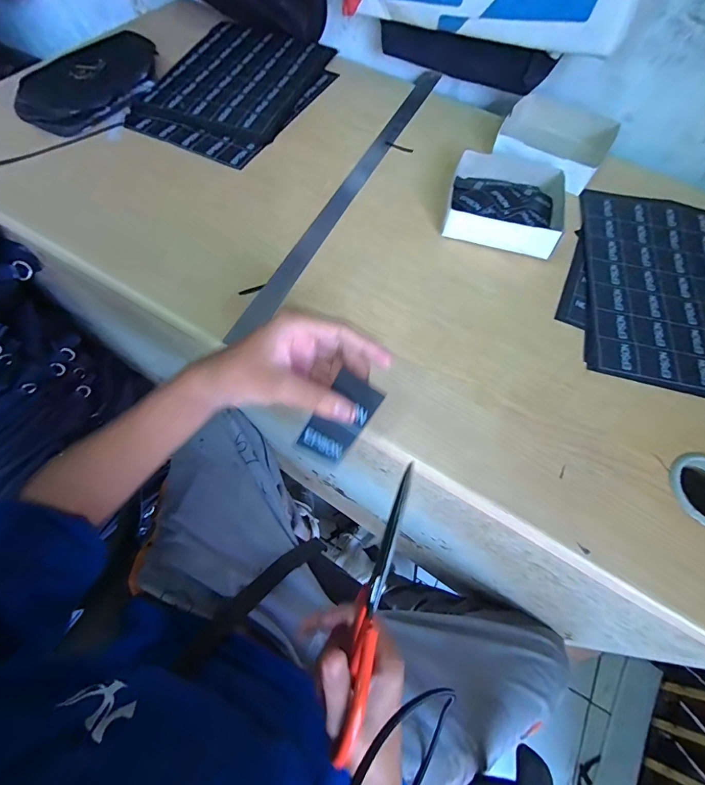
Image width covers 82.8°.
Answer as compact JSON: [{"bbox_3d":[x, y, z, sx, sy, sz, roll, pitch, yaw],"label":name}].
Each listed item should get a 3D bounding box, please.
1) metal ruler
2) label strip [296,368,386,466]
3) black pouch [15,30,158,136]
[{"bbox_3d":[0.009,-0.295,0.545,0.031,0.008,0.606,23,64,9],"label":"metal ruler"},{"bbox_3d":[-0.010,0.022,0.304,0.037,0.072,0.009,33,26,0],"label":"label strip"},{"bbox_3d":[-0.379,-0.448,0.574,0.132,0.040,0.201,25,64,9],"label":"black pouch"}]

